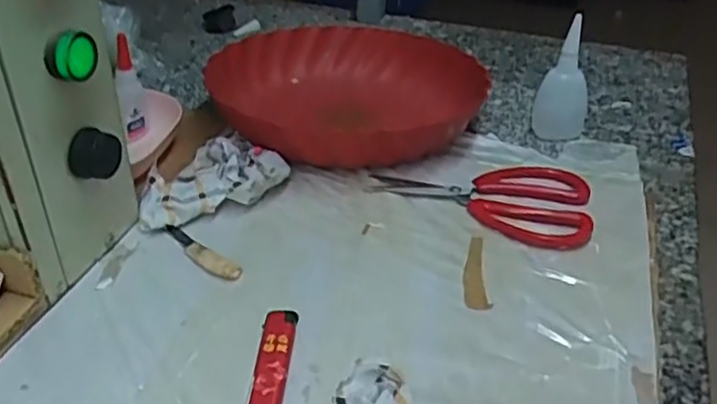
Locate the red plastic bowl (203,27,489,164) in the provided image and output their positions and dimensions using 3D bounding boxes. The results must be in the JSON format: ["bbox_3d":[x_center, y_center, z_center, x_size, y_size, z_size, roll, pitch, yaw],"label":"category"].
[{"bbox_3d":[-0.011,-0.094,0.637,0.225,0.073,0.233,1,35,-1],"label":"red plastic bowl"}]

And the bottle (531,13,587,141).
[{"bbox_3d":[0.177,-0.105,0.604,0.043,0.098,0.035,14,37,17],"label":"bottle"}]

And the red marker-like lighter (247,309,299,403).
[{"bbox_3d":[-0.047,0.089,0.394,0.019,0.010,0.076,2,35,2],"label":"red marker-like lighter"}]

